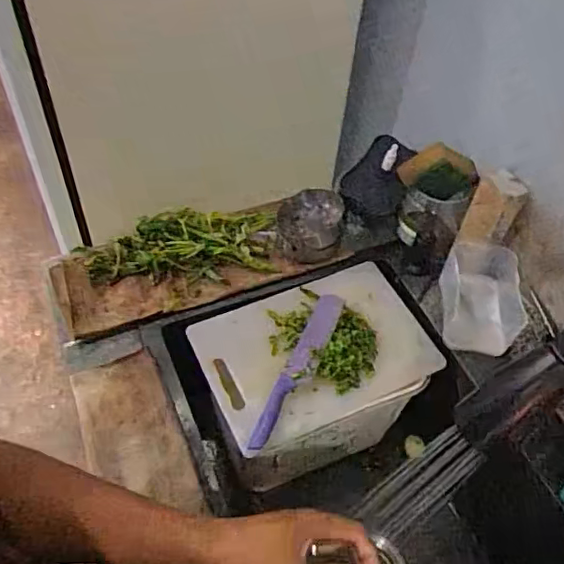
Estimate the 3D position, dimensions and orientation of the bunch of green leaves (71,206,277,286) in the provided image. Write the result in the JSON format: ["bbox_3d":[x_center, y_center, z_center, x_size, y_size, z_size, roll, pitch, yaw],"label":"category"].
[{"bbox_3d":[-0.149,-0.053,0.840,0.273,0.035,0.109,-3,52,-8],"label":"bunch of green leaves"}]

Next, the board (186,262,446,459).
[{"bbox_3d":[0.046,0.088,0.766,0.297,0.017,0.196,-19,58,-19],"label":"board"}]

